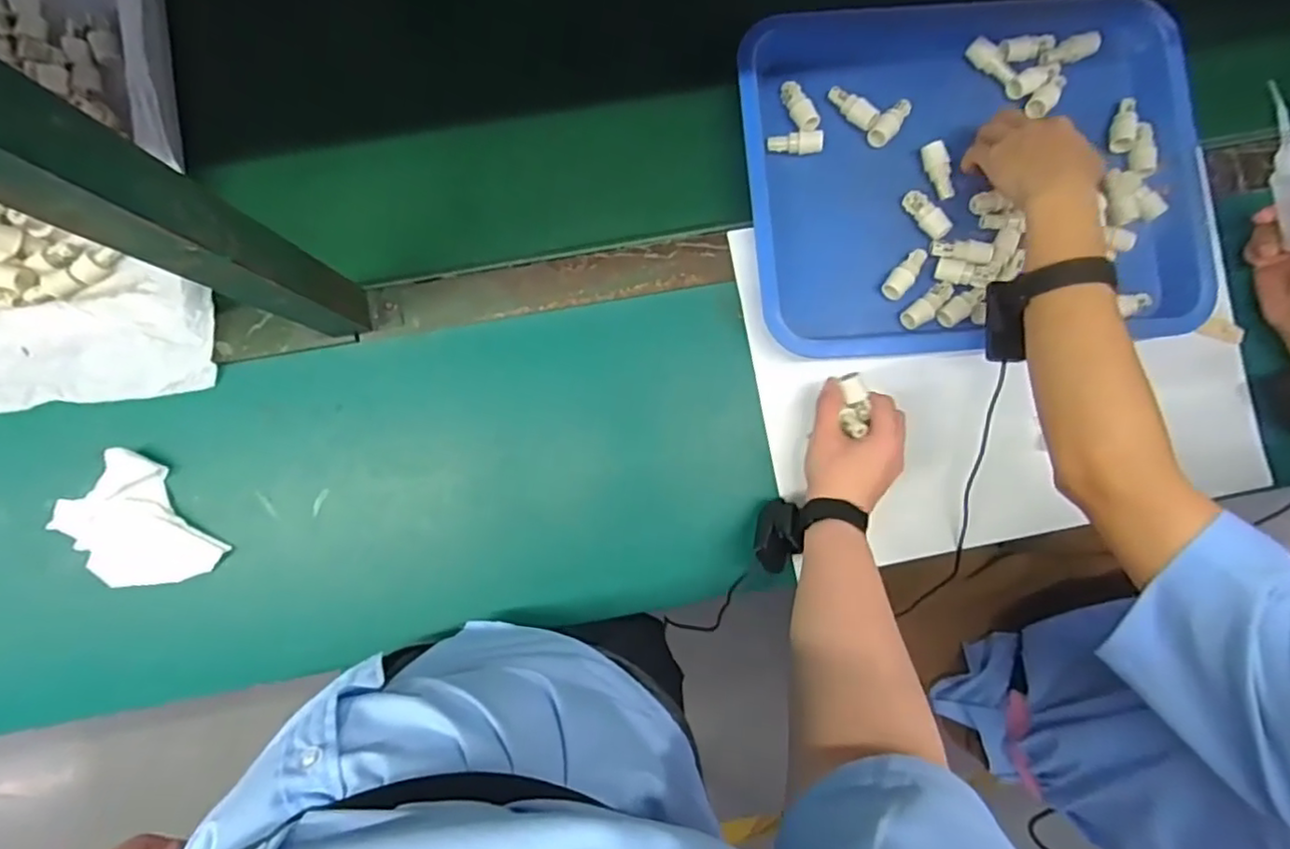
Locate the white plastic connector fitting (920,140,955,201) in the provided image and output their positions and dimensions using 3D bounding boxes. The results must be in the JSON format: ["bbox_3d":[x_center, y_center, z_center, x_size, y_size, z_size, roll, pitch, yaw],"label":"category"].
[{"bbox_3d":[0.289,-0.249,0.609,0.020,0.017,0.056,-20,88,-3],"label":"white plastic connector fitting"}]

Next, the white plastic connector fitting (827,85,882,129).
[{"bbox_3d":[0.207,-0.315,0.619,0.020,0.015,0.059,-42,73,-6],"label":"white plastic connector fitting"}]

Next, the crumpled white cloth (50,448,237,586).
[{"bbox_3d":[-0.465,0.100,0.568,0.102,0.023,0.127,-40,89,-4],"label":"crumpled white cloth"}]

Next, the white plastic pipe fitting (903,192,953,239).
[{"bbox_3d":[0.273,-0.204,0.603,0.020,0.018,0.055,-33,73,-7],"label":"white plastic pipe fitting"}]

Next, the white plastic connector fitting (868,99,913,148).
[{"bbox_3d":[0.246,-0.303,0.617,0.021,0.023,0.064,40,86,0],"label":"white plastic connector fitting"}]

